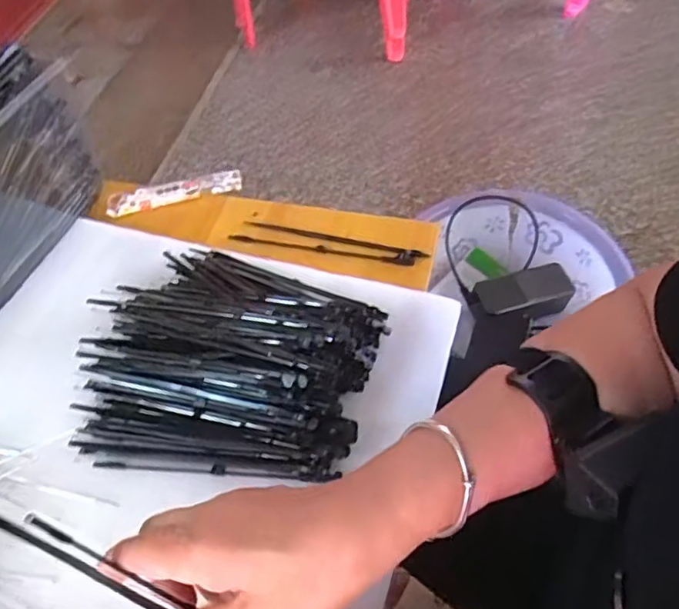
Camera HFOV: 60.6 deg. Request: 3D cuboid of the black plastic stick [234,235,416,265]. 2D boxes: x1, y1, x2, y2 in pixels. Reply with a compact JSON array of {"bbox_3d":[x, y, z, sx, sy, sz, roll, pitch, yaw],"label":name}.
[{"bbox_3d":[-0.019,-0.051,0.534,0.174,0.005,0.009,9,56,11],"label":"black plastic stick"}]

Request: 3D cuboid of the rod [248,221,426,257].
[{"bbox_3d":[-0.006,-0.062,0.538,0.177,0.006,0.010,13,57,13],"label":"rod"}]

